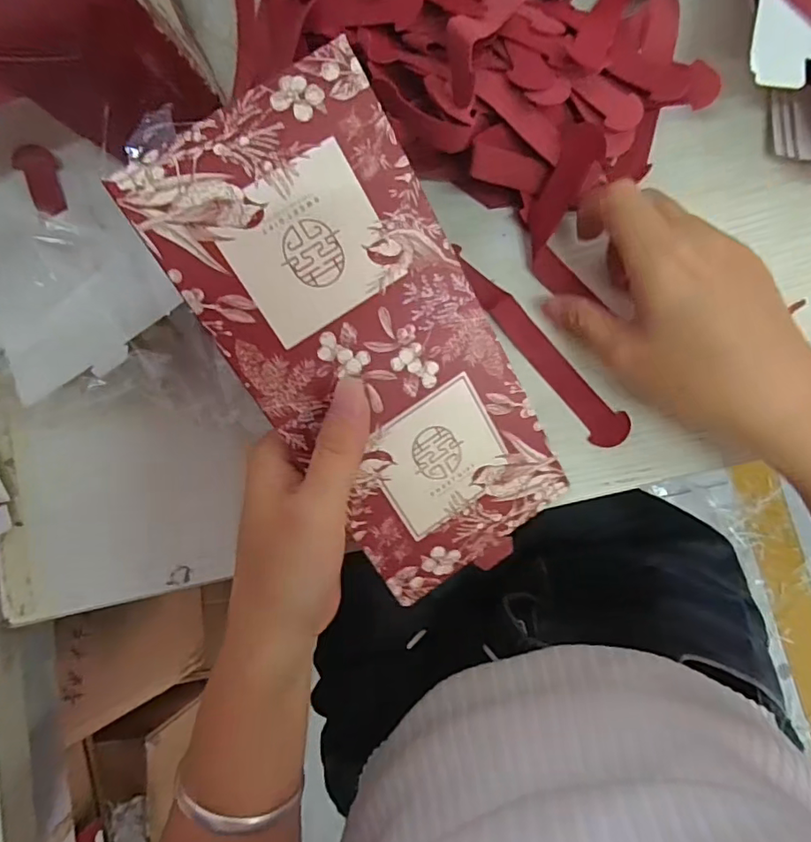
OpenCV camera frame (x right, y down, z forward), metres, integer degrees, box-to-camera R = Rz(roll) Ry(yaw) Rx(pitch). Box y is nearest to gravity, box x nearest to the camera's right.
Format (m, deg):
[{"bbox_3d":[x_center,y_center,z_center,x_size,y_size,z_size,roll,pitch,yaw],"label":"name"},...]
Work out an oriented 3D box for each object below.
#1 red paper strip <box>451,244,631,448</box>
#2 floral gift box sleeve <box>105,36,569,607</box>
[{"bbox_3d":[0.065,-0.039,0.283,0.018,0.008,0.126,-41,82,0],"label":"red paper strip"},{"bbox_3d":[-0.011,-0.025,0.229,0.098,0.007,0.209,-34,111,-7],"label":"floral gift box sleeve"}]

